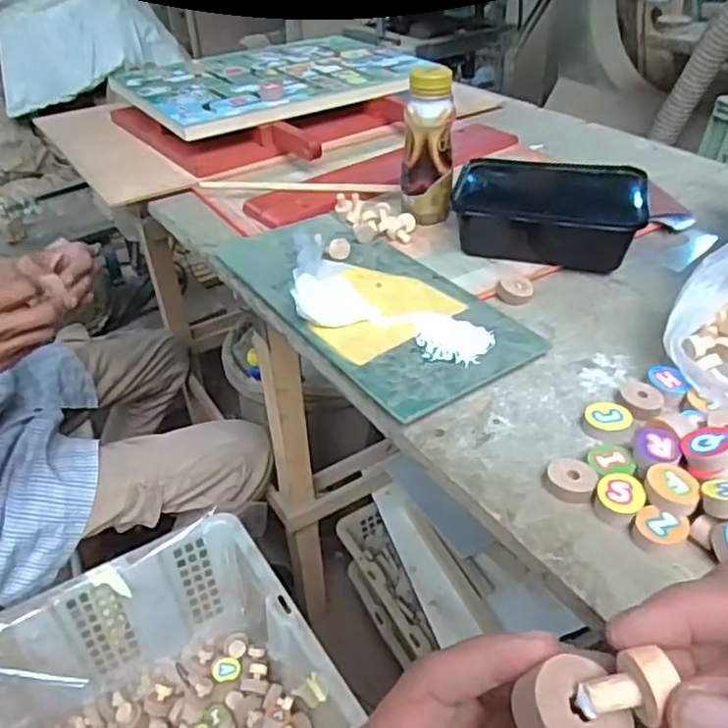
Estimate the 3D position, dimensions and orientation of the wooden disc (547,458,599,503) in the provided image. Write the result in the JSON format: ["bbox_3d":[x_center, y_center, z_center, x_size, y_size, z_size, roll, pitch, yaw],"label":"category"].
[{"bbox_3d":[0.126,0.071,0.402,0.028,0.012,0.025,13,39,19],"label":"wooden disc"}]

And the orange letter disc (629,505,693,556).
[{"bbox_3d":[0.168,0.094,0.373,0.028,0.012,0.024,29,47,34],"label":"orange letter disc"}]

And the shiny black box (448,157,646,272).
[{"bbox_3d":[0.174,-0.147,0.632,0.167,0.057,0.103,8,38,13],"label":"shiny black box"}]

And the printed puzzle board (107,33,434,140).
[{"bbox_3d":[-0.123,-0.408,0.940,0.394,0.018,0.324,-23,42,-25],"label":"printed puzzle board"}]

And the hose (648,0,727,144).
[{"bbox_3d":[0.805,-0.725,1.531,0.065,0.434,0.100,-30,66,-32],"label":"hose"}]

